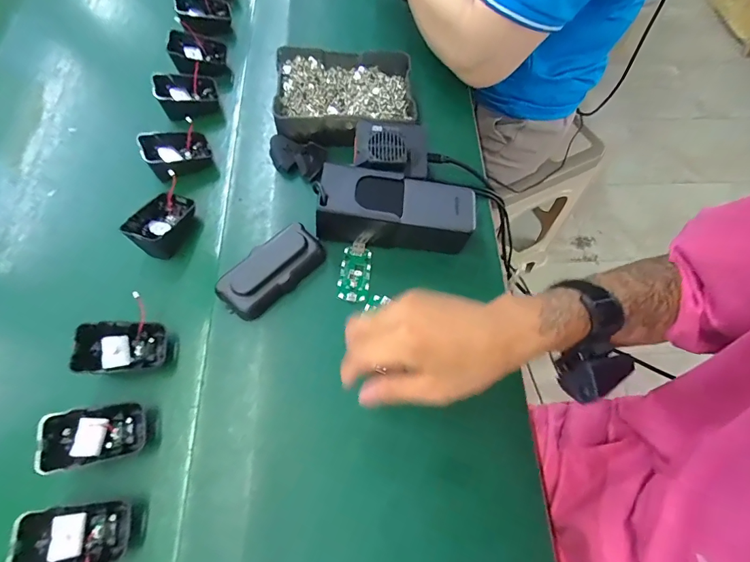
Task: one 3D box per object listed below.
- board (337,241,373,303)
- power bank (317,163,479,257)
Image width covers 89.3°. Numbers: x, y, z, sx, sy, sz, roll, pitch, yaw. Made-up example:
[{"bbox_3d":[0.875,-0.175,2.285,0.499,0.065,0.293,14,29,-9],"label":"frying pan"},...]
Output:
[{"bbox_3d":[-0.020,-0.010,0.392,0.031,0.005,0.066,8,66,2],"label":"board"},{"bbox_3d":[0.021,-0.071,0.388,0.152,0.057,0.064,4,66,0],"label":"power bank"}]

